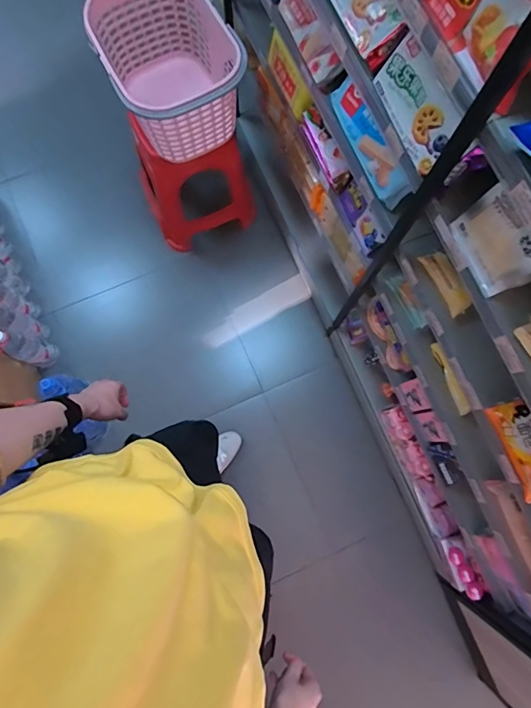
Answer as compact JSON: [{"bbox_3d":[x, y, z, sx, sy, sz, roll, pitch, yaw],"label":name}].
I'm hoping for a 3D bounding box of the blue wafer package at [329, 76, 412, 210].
[{"bbox_3d":[0.207,-0.437,0.859,0.048,0.074,0.282,-23,80,-5],"label":"blue wafer package"}]

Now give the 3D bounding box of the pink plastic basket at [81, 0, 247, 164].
[{"bbox_3d":[-0.239,-0.745,1.127,0.322,0.251,0.370,-21,80,-4],"label":"pink plastic basket"}]

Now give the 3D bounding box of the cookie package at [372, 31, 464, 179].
[{"bbox_3d":[0.255,-0.397,0.683,0.050,0.097,0.194,-16,78,-31],"label":"cookie package"}]

